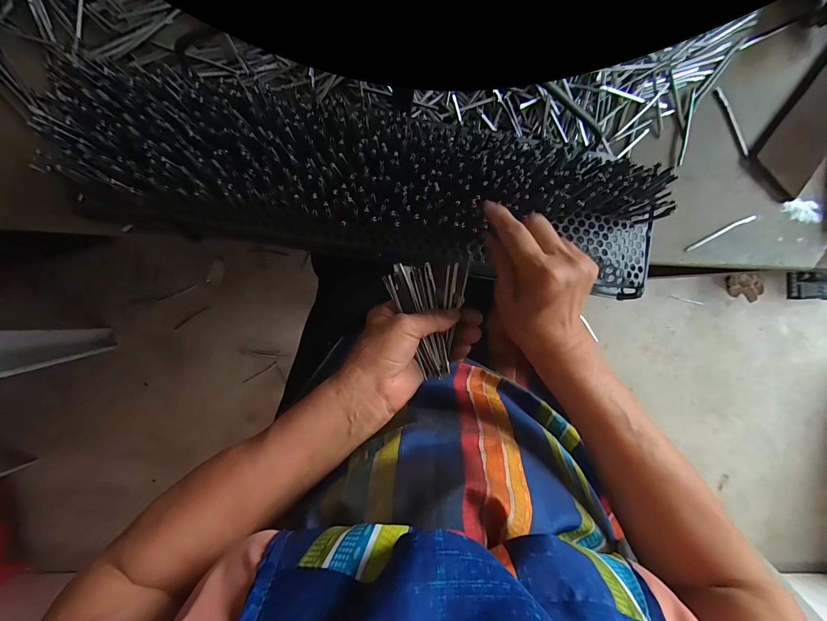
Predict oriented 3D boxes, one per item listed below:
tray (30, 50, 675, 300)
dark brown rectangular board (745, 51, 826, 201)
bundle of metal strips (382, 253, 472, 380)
[{"bbox_3d":[-0.026,-0.119,0.346,0.591,0.061,0.134,7,91,-3],"label":"tray"},{"bbox_3d":[0.561,-0.279,0.476,0.089,0.015,0.273,39,89,-5],"label":"dark brown rectangular board"},{"bbox_3d":[0.020,0.008,0.332,0.077,0.012,0.107,-8,93,-4],"label":"bundle of metal strips"}]

